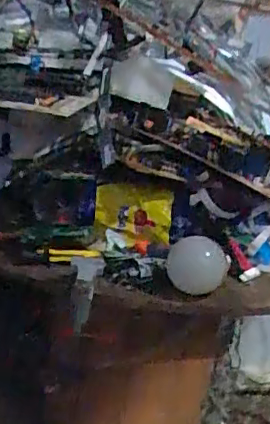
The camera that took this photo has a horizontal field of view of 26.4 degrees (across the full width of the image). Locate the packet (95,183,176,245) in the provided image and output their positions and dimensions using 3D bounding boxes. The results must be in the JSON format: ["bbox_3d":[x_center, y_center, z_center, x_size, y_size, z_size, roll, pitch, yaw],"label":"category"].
[{"bbox_3d":[-0.002,0.000,0.744,0.100,0.069,0.013,10,-7,-7],"label":"packet"}]

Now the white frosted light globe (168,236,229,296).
[{"bbox_3d":[0.075,0.053,0.671,0.069,0.057,0.072,8,17,6],"label":"white frosted light globe"}]

